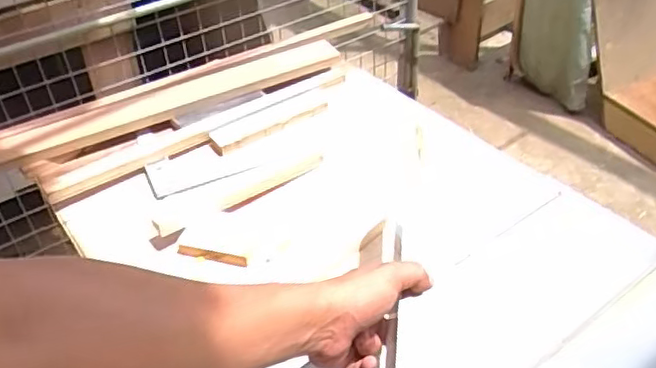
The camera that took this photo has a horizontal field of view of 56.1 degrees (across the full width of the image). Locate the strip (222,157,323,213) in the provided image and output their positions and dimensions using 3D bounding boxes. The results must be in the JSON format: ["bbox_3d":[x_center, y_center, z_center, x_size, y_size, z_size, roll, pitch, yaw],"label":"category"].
[{"bbox_3d":[-0.078,-0.002,0.866,0.165,0.018,0.024,-30,46,-28],"label":"strip"}]

